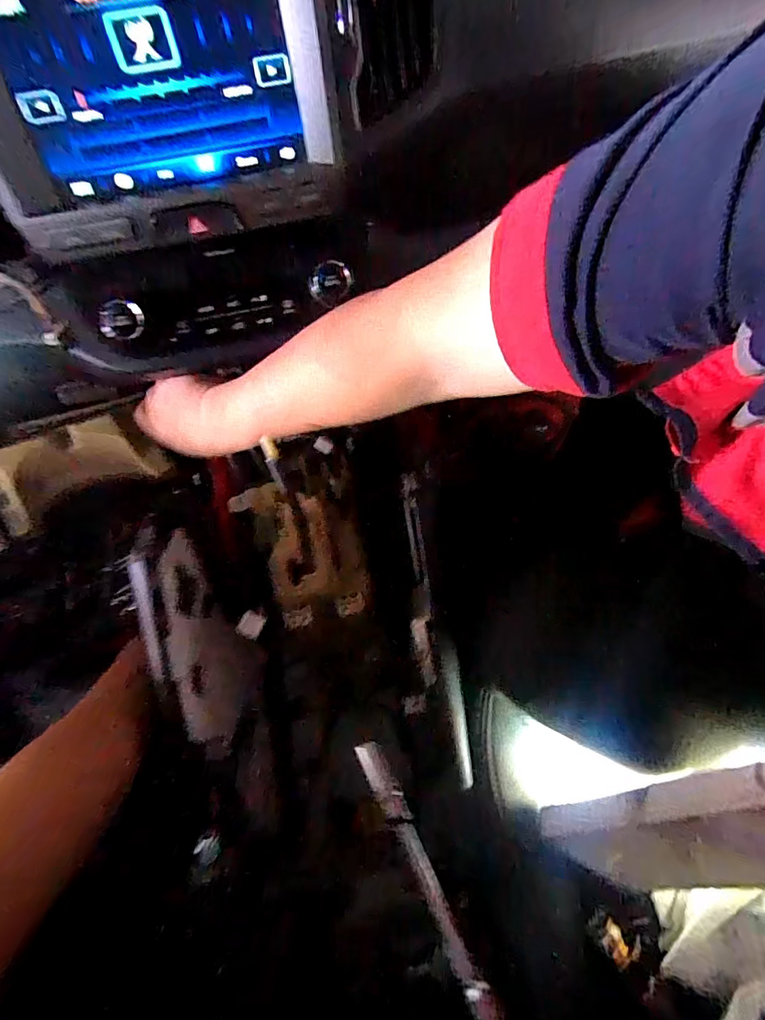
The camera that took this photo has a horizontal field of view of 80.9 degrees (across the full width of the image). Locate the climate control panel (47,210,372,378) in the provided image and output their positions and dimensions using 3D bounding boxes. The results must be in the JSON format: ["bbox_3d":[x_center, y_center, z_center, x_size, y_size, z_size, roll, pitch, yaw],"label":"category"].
[{"bbox_3d":[-0.139,-0.175,0.379,0.258,0.099,0.033,-11,26,-3],"label":"climate control panel"}]

